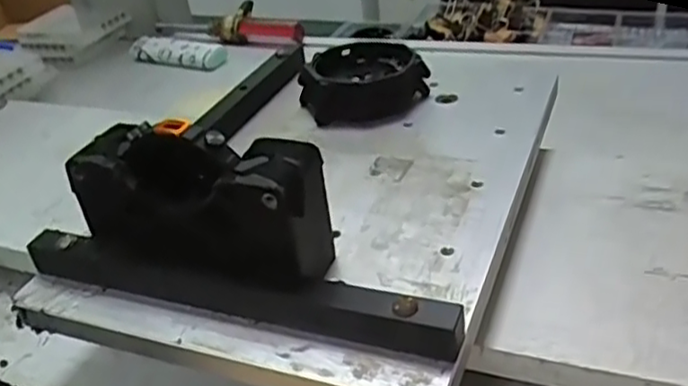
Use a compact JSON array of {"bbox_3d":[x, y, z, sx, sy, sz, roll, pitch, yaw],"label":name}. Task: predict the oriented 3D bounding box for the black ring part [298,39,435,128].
[{"bbox_3d":[0.009,-0.050,0.309,0.056,0.021,0.056,-5,30,3],"label":"black ring part"}]

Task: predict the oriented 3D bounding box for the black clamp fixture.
[{"bbox_3d":[-0.033,0.007,0.207,0.140,0.051,0.032,8,36,22],"label":"black clamp fixture"}]

